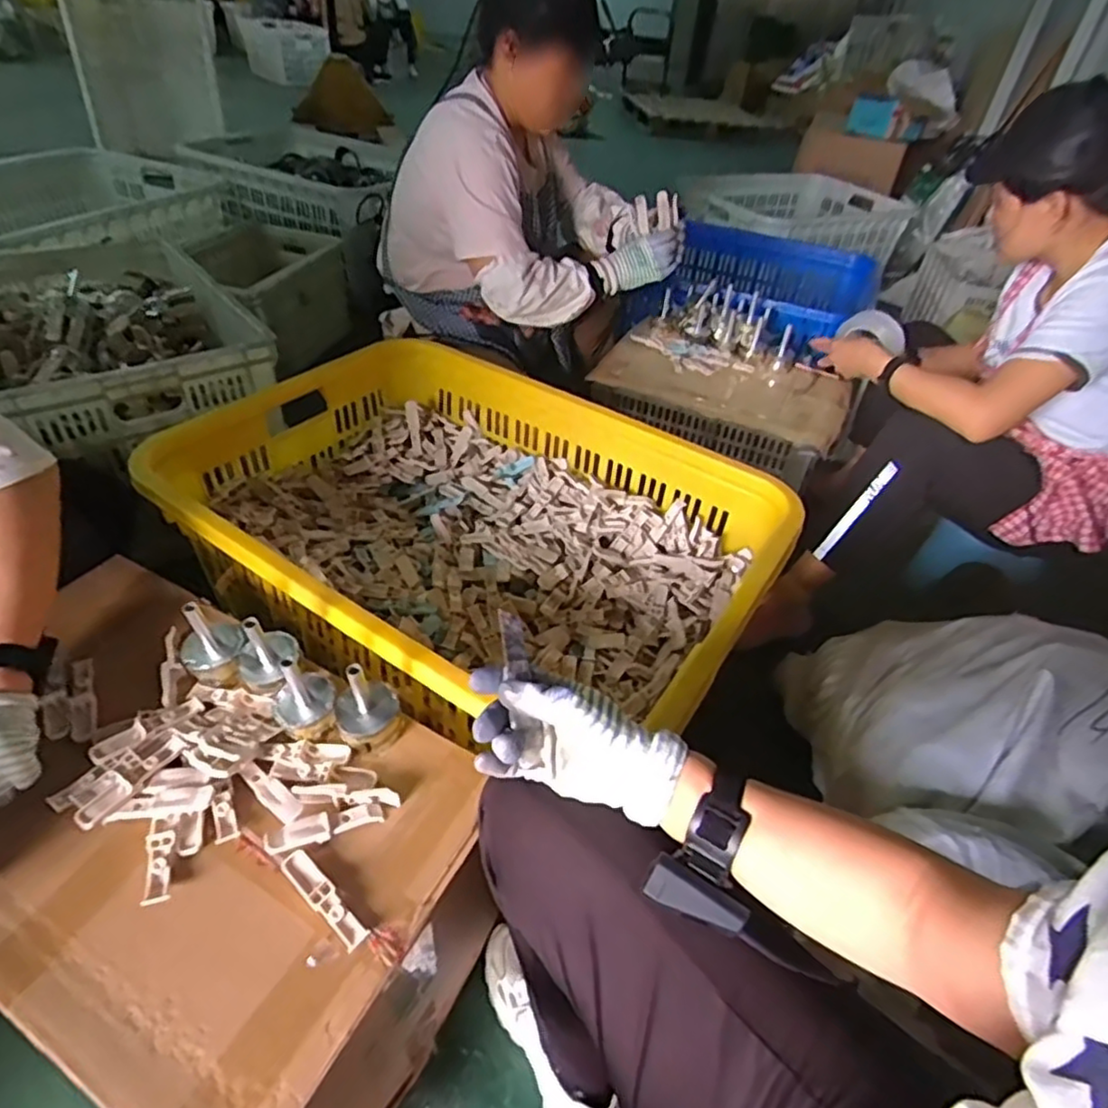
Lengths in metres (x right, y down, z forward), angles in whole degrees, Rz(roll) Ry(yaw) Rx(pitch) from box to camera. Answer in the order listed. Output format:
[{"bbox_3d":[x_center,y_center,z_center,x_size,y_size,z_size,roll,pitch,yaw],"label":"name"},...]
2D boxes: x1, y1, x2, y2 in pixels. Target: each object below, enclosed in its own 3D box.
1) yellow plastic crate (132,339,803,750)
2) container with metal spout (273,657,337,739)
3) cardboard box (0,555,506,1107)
[{"bbox_3d":[-0.128,-0.034,0.998,0.818,0.206,0.595,27,45,22],"label":"yellow plastic crate"},{"bbox_3d":[-0.248,0.135,0.650,0.060,0.082,0.056,-15,46,-23],"label":"container with metal spout"},{"bbox_3d":[-0.377,0.317,0.707,0.568,0.281,0.340,24,44,19],"label":"cardboard box"}]

